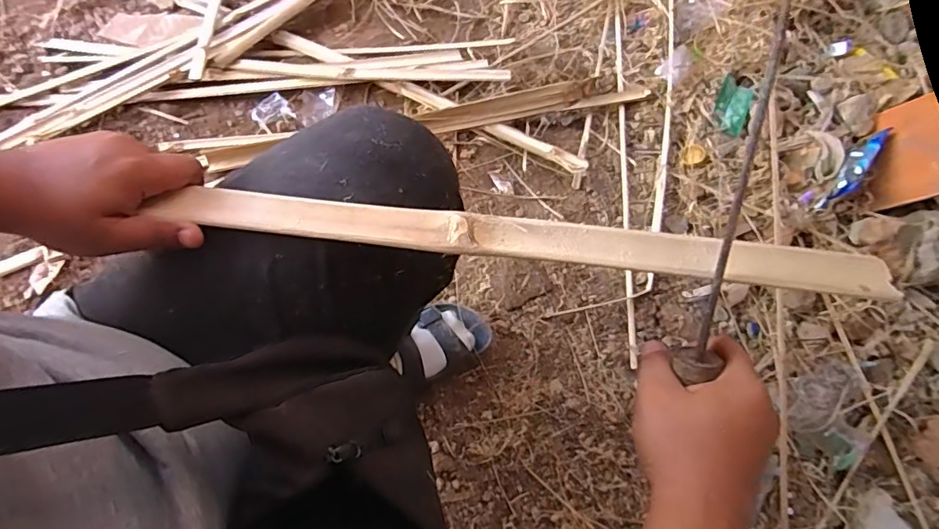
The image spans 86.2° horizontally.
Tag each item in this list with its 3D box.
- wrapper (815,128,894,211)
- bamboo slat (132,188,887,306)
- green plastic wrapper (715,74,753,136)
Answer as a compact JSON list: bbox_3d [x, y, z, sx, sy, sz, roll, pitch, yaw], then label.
[{"bbox_3d":[0.646,-0.160,0.844,0.033,0.052,0.202,42,70,13],"label":"wrapper"},{"bbox_3d":[0.028,-0.019,0.349,0.490,0.007,0.036,6,55,4],"label":"bamboo slat"},{"bbox_3d":[0.482,-0.290,0.918,0.057,0.018,0.110,20,72,6],"label":"green plastic wrapper"}]

